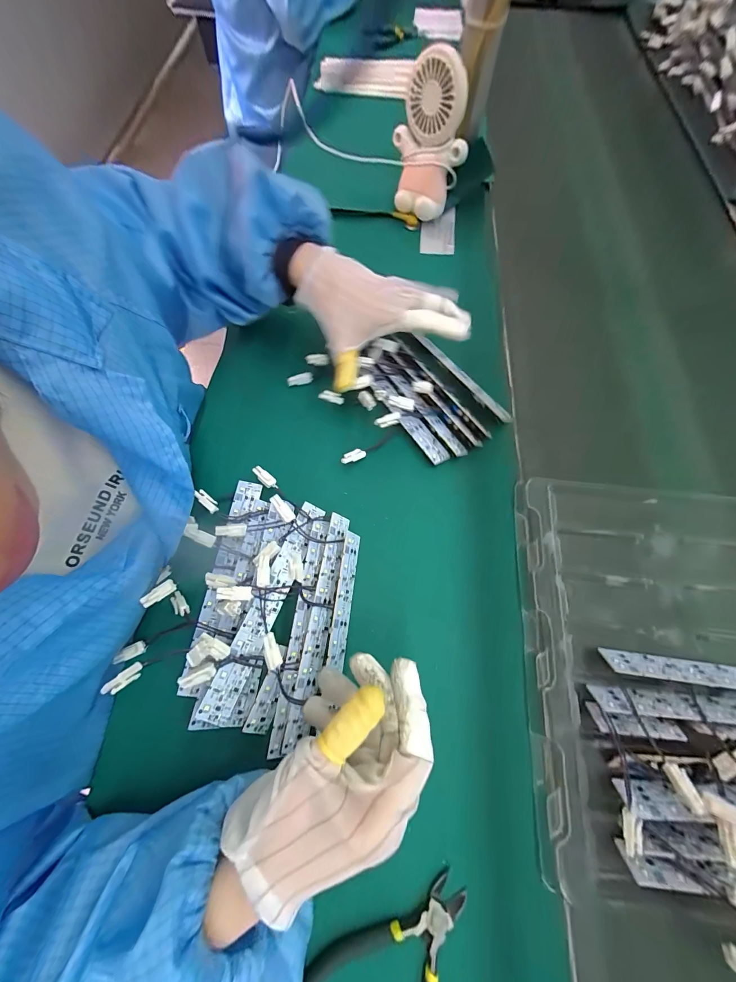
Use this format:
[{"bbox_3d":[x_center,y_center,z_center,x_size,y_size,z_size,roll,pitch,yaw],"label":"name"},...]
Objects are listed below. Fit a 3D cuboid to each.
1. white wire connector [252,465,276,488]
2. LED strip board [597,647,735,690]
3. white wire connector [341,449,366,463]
[{"bbox_3d":[-0.106,-0.014,0.338,0.028,0.012,0.011,39,73,13],"label":"white wire connector"},{"bbox_3d":[0.294,0.155,0.277,0.187,0.005,0.023,8,27,1],"label":"LED strip board"},{"bbox_3d":[-0.016,-0.037,0.351,0.027,0.007,0.009,-23,71,-10],"label":"white wire connector"}]

